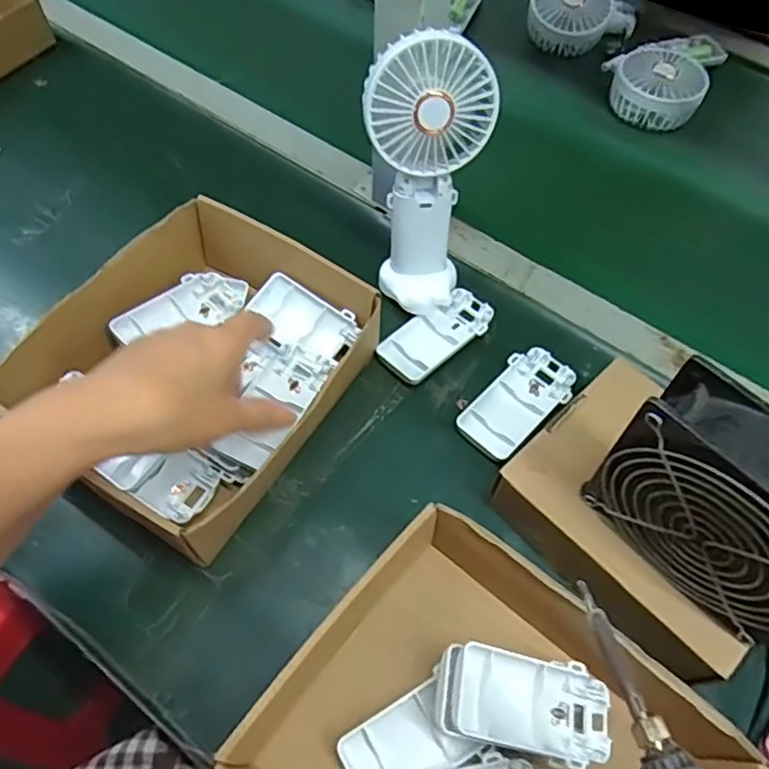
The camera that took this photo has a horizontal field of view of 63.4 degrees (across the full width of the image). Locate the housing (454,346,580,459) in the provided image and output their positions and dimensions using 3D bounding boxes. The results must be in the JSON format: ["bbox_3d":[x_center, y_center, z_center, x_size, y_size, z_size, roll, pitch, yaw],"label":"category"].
[{"bbox_3d":[0.098,0.014,0.465,0.098,0.016,0.049,-39,69,-21],"label":"housing"}]

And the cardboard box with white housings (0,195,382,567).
[{"bbox_3d":[-0.121,-0.018,0.445,0.193,0.066,0.222,33,65,16],"label":"cardboard box with white housings"}]

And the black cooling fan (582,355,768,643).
[{"bbox_3d":[0.171,0.063,0.315,0.047,0.115,0.115,-38,68,-20],"label":"black cooling fan"}]

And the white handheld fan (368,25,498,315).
[{"bbox_3d":[0.026,-0.135,0.445,0.083,0.181,0.087,10,61,4],"label":"white handheld fan"}]

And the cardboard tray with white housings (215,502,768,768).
[{"bbox_3d":[0.046,0.195,0.333,0.206,0.080,0.199,35,67,17],"label":"cardboard tray with white housings"}]

